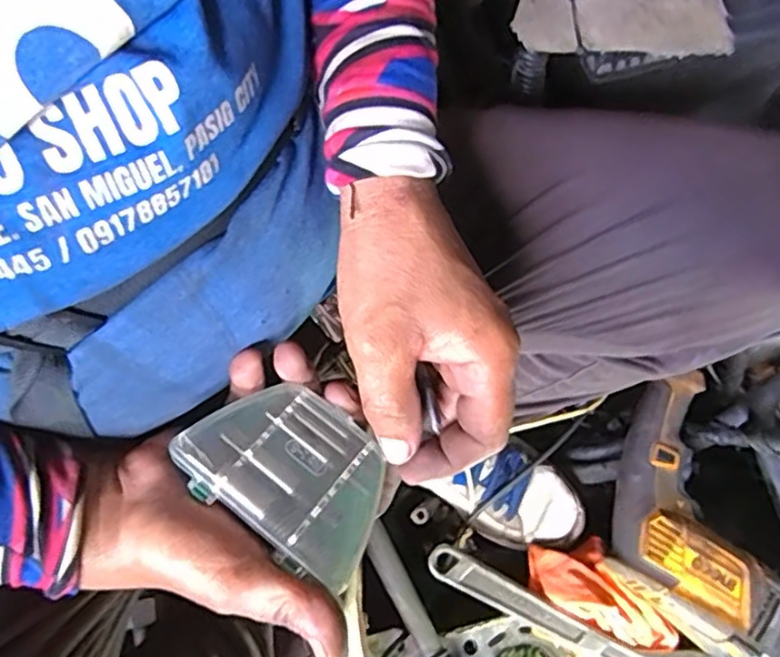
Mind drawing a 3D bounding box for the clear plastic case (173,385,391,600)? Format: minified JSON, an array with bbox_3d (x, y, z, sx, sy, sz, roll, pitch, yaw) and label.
[{"bbox_3d":[-0.044,0.069,0.318,0.091,0.021,0.067,35,57,9],"label":"clear plastic case"}]

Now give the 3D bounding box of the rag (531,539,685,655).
[{"bbox_3d":[0.199,0.241,0.612,0.142,0.034,0.072,27,74,6],"label":"rag"}]

